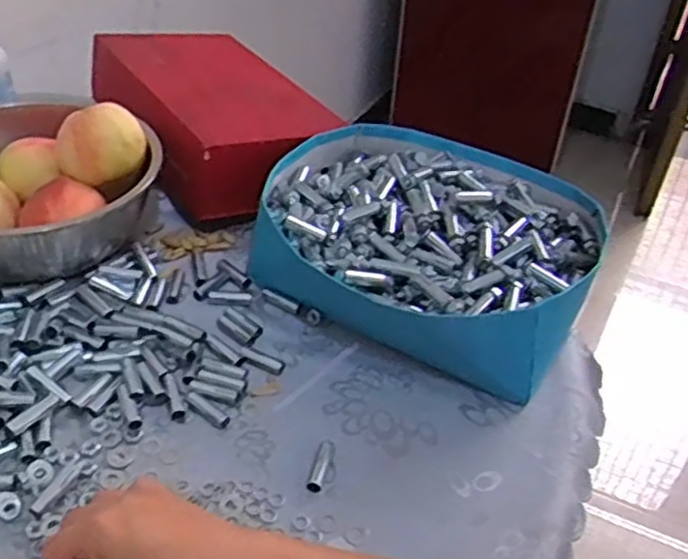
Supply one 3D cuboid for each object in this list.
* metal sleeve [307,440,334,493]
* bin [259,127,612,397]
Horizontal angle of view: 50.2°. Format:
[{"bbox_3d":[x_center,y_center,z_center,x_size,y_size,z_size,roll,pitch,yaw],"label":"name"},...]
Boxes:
[{"bbox_3d":[-0.017,0.135,0.533,0.011,0.009,0.041,13,39,10],"label":"metal sleeve"},{"bbox_3d":[0.077,-0.036,0.683,0.299,0.082,0.269,22,42,21],"label":"bin"}]

